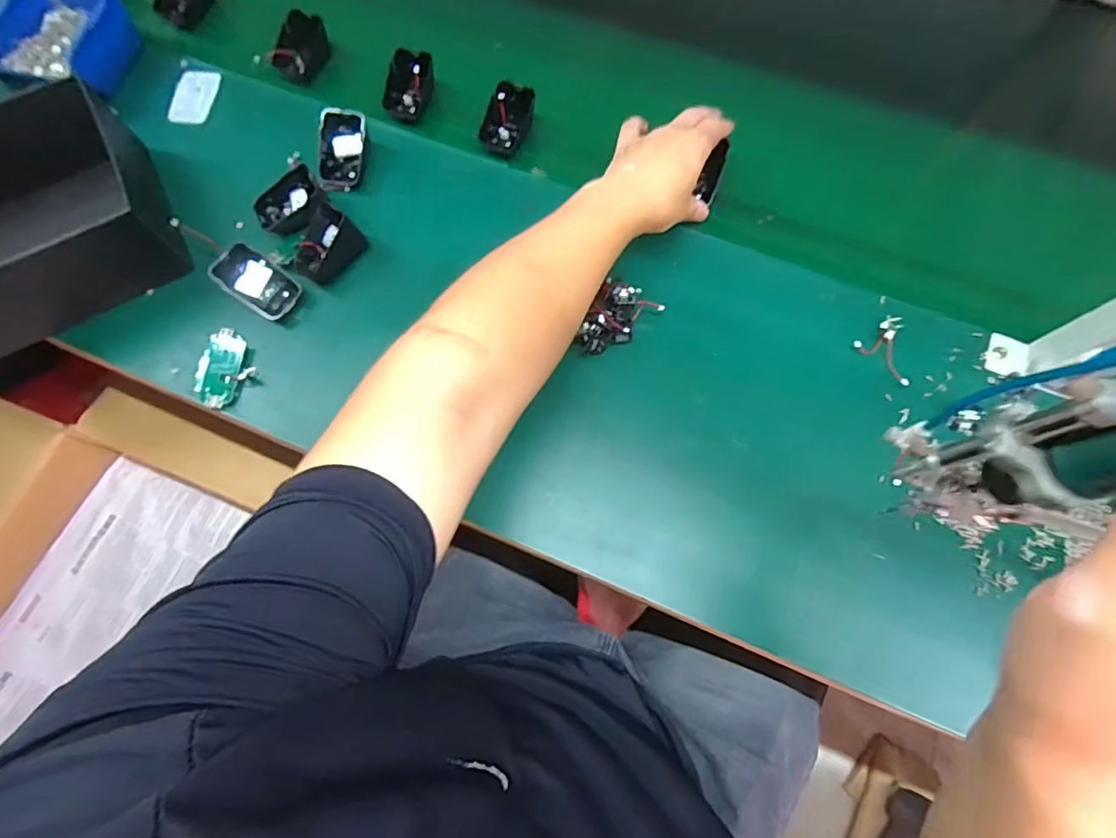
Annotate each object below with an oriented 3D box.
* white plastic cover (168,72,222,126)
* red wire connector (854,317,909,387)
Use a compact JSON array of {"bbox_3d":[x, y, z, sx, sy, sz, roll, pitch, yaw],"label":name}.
[{"bbox_3d":[-0.400,-0.353,0.578,0.038,0.005,0.075,14,74,-16],"label":"white plastic cover"},{"bbox_3d":[0.309,-0.063,0.481,0.047,0.014,0.056,-36,76,-10],"label":"red wire connector"}]

